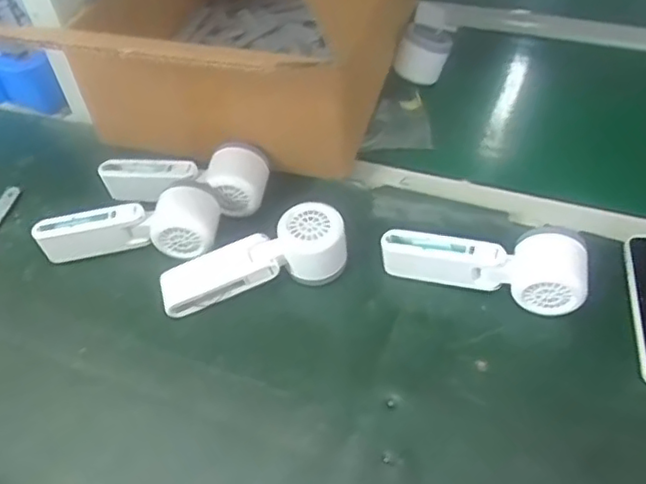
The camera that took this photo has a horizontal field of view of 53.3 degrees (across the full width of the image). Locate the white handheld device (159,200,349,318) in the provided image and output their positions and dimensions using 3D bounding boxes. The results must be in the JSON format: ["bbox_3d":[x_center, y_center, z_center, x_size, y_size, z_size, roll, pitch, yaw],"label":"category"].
[{"bbox_3d":[-0.060,0.017,0.562,0.163,0.049,0.054,-17,49,-10],"label":"white handheld device"}]

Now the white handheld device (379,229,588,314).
[{"bbox_3d":[0.139,0.012,0.554,0.169,0.048,0.063,16,51,18],"label":"white handheld device"}]

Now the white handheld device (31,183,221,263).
[{"bbox_3d":[-0.182,-0.015,0.602,0.165,0.047,0.051,-1,48,4],"label":"white handheld device"}]

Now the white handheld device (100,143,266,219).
[{"bbox_3d":[-0.136,-0.066,0.637,0.163,0.050,0.059,8,49,12],"label":"white handheld device"}]

